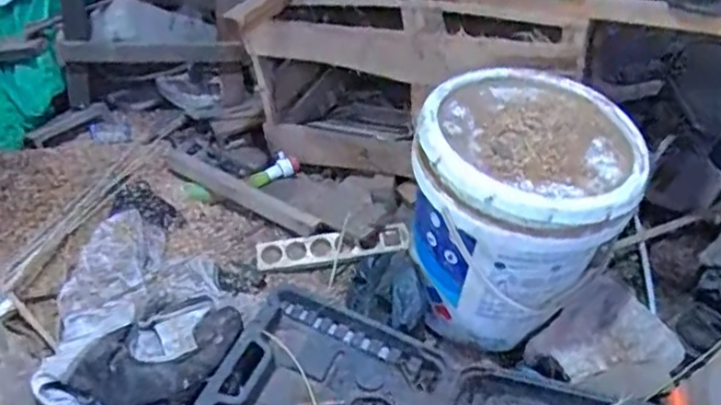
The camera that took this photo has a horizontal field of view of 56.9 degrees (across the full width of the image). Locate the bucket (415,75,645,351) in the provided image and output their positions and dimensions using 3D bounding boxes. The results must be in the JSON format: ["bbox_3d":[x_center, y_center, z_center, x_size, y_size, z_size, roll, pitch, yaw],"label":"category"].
[{"bbox_3d":[0.228,0.032,0.983,0.297,0.350,0.289,-1,35,0],"label":"bucket"}]

